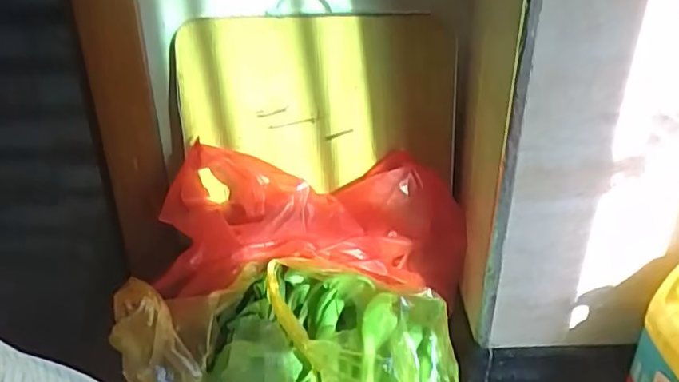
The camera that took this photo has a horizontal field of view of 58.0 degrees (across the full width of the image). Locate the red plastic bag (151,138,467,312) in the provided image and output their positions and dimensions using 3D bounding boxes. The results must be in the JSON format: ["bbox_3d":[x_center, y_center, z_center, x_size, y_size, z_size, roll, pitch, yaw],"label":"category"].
[{"bbox_3d":[-0.021,0.039,0.649,0.316,0.144,0.097,-1,30,0],"label":"red plastic bag"}]

